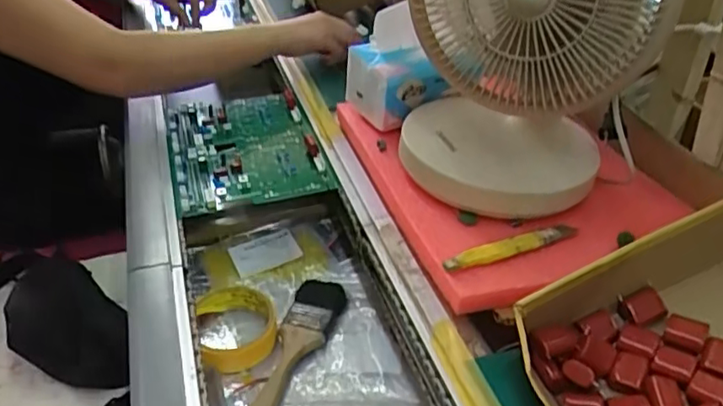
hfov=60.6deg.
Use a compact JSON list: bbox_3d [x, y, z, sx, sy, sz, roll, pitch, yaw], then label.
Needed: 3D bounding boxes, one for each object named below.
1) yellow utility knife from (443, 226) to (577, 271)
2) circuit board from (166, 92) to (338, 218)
[{"bbox_3d":[0.130,0.036,0.534,0.136,0.009,0.020,-18,42,-23],"label":"yellow utility knife"},{"bbox_3d":[-0.142,-0.069,0.749,0.169,0.039,0.215,-10,40,-14],"label":"circuit board"}]

